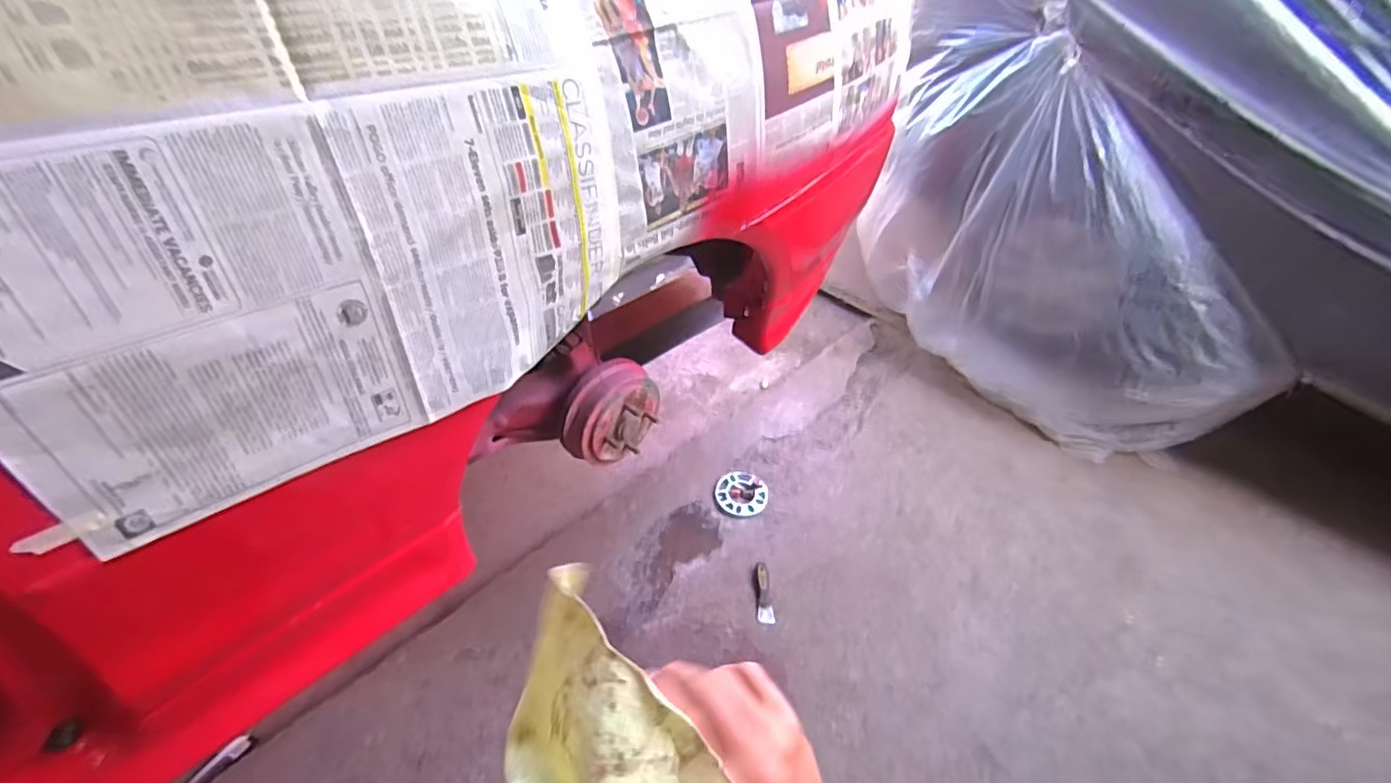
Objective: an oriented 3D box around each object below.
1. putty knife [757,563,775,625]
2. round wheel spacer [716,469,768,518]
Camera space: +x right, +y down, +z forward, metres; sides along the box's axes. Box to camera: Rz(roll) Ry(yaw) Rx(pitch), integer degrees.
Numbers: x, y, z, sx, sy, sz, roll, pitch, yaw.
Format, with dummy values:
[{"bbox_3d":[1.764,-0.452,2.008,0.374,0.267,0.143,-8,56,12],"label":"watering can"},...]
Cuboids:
[{"bbox_3d":[0.178,0.514,1.504,0.041,0.021,0.155,4,43,-1],"label":"putty knife"},{"bbox_3d":[0.135,0.298,1.726,0.152,0.010,0.158,3,43,-2],"label":"round wheel spacer"}]

